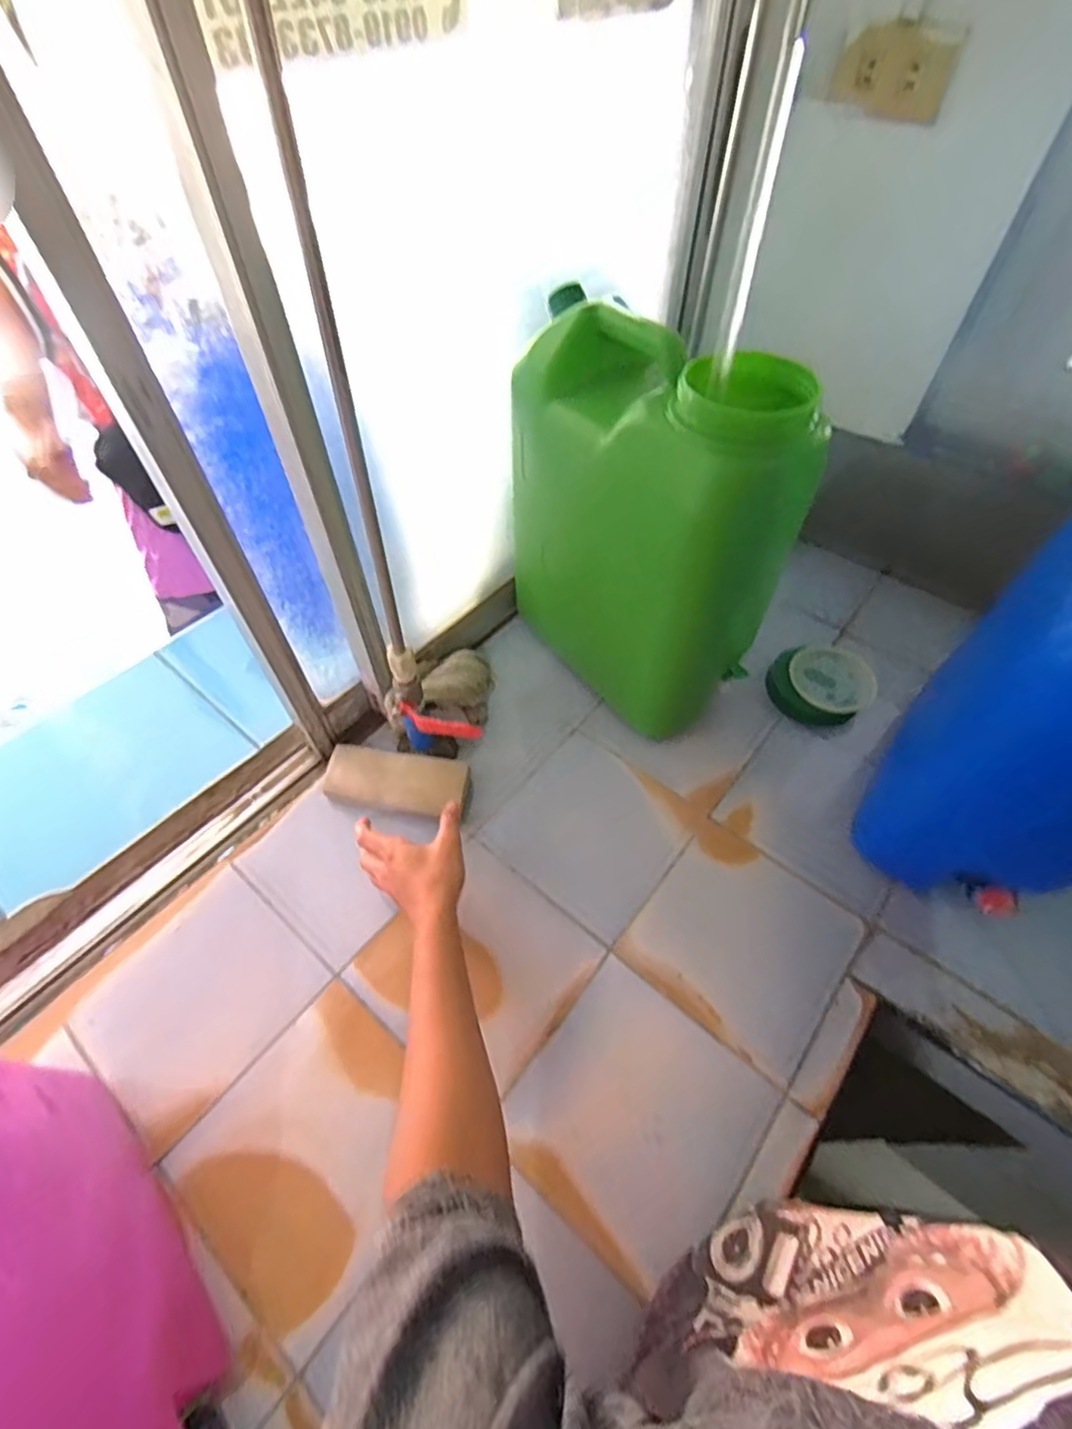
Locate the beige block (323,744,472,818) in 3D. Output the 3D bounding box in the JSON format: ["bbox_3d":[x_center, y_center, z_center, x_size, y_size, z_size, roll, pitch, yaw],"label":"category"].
[{"bbox_3d":[-0.170,0.079,0.727,0.179,0.029,0.071,11,54,7],"label":"beige block"}]

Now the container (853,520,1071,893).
[{"bbox_3d":[0.486,-0.011,0.552,0.160,0.426,0.281,32,60,21],"label":"container"}]

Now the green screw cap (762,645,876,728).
[{"bbox_3d":[0.398,-0.045,0.838,0.147,0.046,0.122,-27,58,-19],"label":"green screw cap"}]

